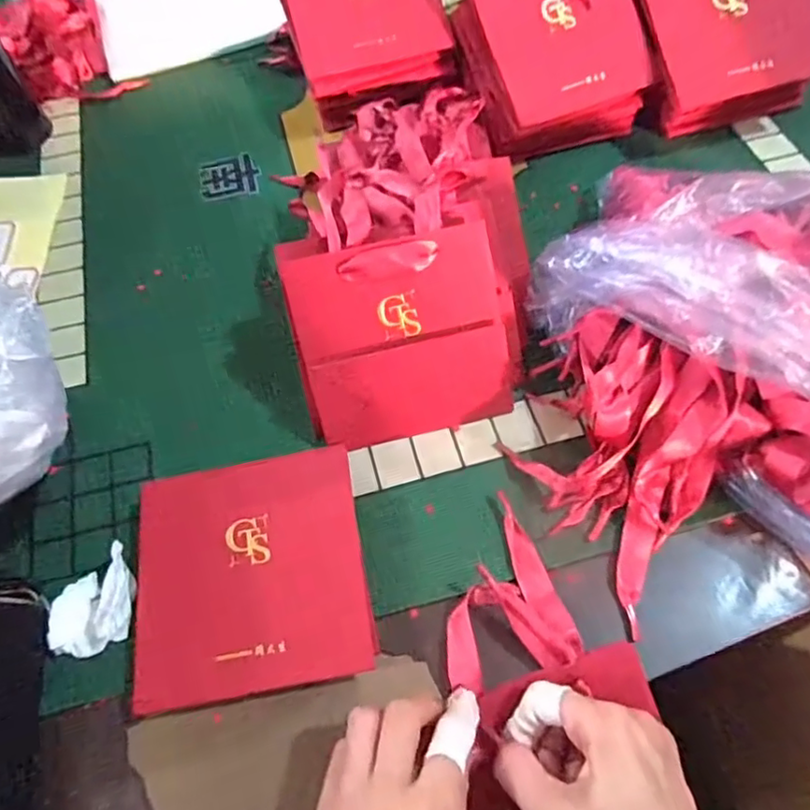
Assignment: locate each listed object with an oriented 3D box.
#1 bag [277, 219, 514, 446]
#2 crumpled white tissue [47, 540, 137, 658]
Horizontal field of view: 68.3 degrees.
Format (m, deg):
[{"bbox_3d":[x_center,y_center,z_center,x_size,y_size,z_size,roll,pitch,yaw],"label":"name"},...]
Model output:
[{"bbox_3d":[0.000,-0.044,0.413,0.139,0.008,0.134,-13,105,-5],"label":"bag"},{"bbox_3d":[-0.197,0.124,0.385,0.044,0.024,0.070,0,63,3],"label":"crumpled white tissue"}]

